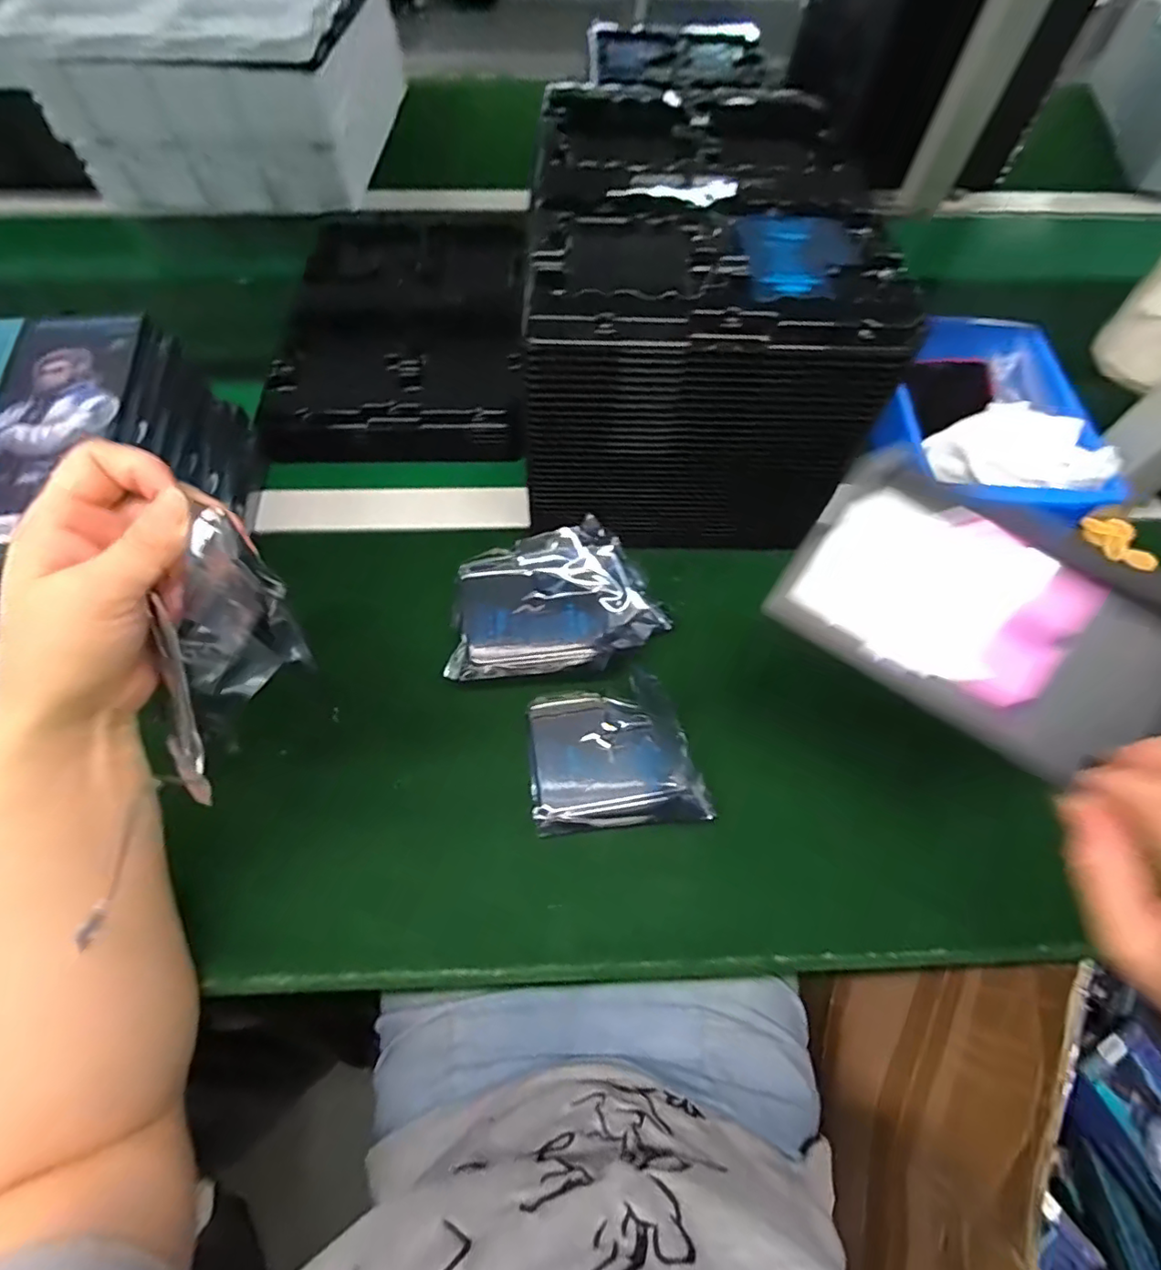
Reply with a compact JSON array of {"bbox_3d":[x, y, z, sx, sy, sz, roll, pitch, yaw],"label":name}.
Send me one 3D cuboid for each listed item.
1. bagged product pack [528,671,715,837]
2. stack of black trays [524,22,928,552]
[{"bbox_3d":[0.020,0.072,0.358,0.102,0.012,0.090,-5,63,-4],"label":"bagged product pack"},{"bbox_3d":[0.075,-0.231,0.412,0.209,0.157,0.273,2,63,0],"label":"stack of black trays"}]

